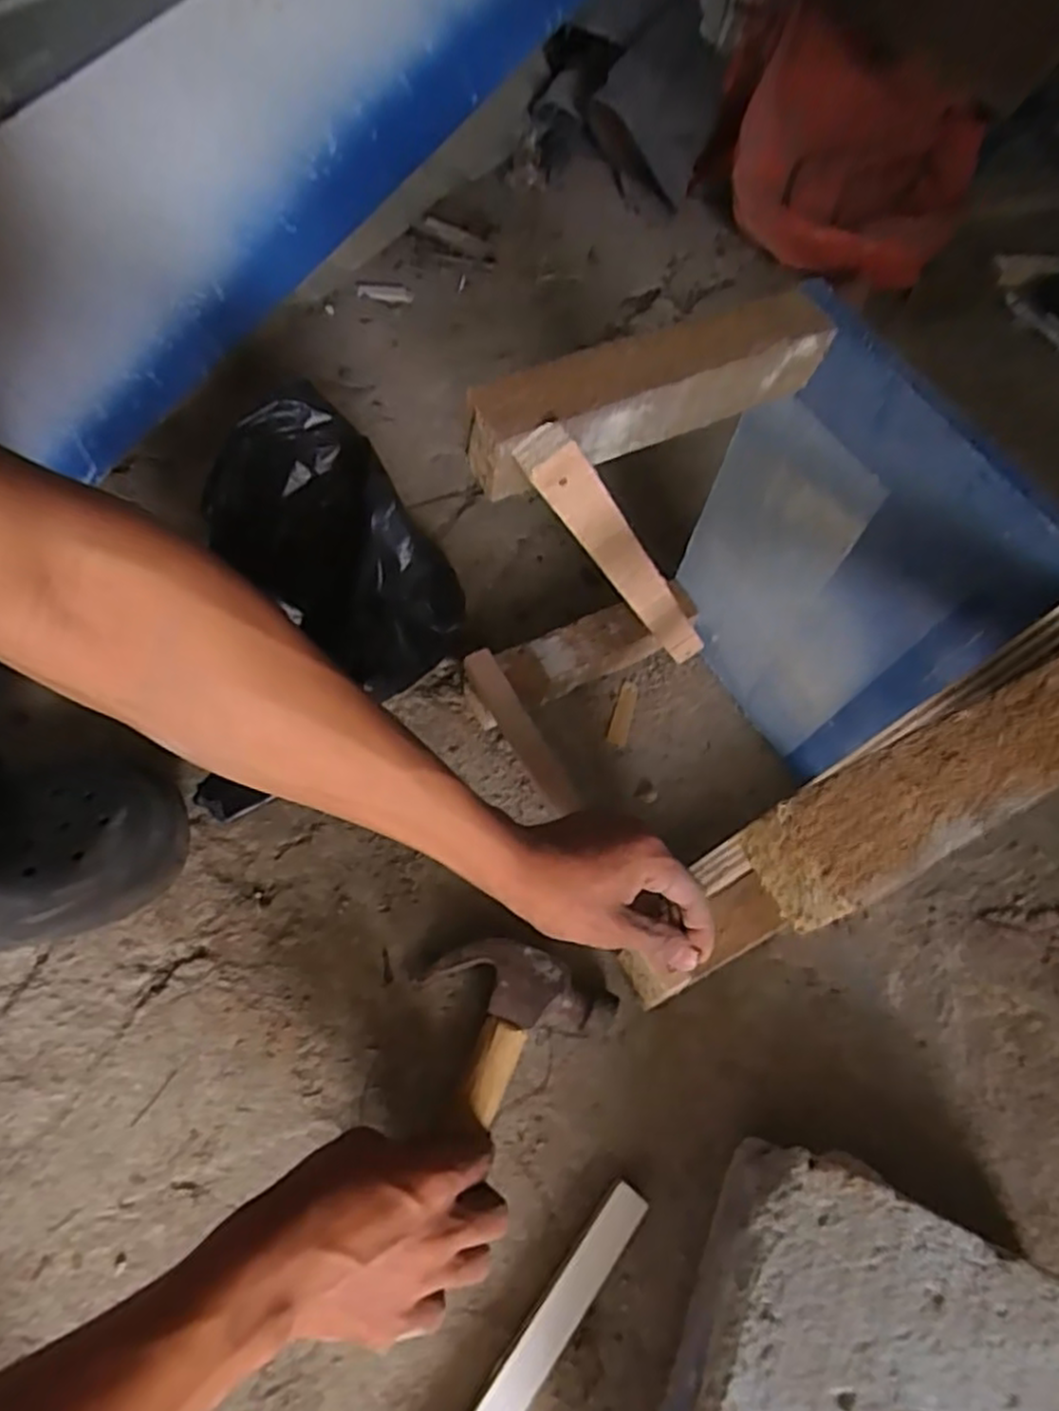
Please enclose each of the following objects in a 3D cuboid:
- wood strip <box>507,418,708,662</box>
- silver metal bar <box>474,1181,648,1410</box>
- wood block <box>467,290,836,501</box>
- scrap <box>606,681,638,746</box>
[{"bbox_3d":[0.068,-0.081,0.473,0.027,0.321,0.016,-38,65,11],"label":"wood strip"},{"bbox_3d":[-0.026,0.375,0.377,0.022,0.020,0.270,37,64,16],"label":"silver metal bar"},{"bbox_3d":[0.063,-0.162,0.377,0.202,0.041,0.044,-26,66,-18],"label":"wood block"},{"bbox_3d":[0.076,0.005,0.599,0.015,0.004,0.061,16,60,5],"label":"scrap"}]

